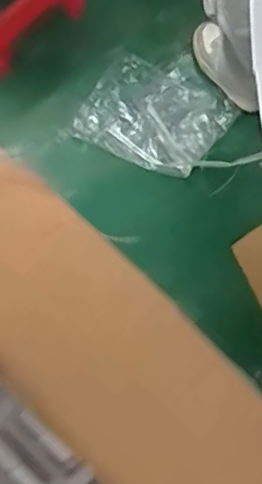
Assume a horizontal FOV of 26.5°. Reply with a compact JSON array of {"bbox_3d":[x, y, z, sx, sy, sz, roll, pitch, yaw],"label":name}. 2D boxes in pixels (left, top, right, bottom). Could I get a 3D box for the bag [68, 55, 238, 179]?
[{"bbox_3d":[0.068,-0.337,1.423,0.352,0.021,0.311,27,76,11],"label":"bag"}]

